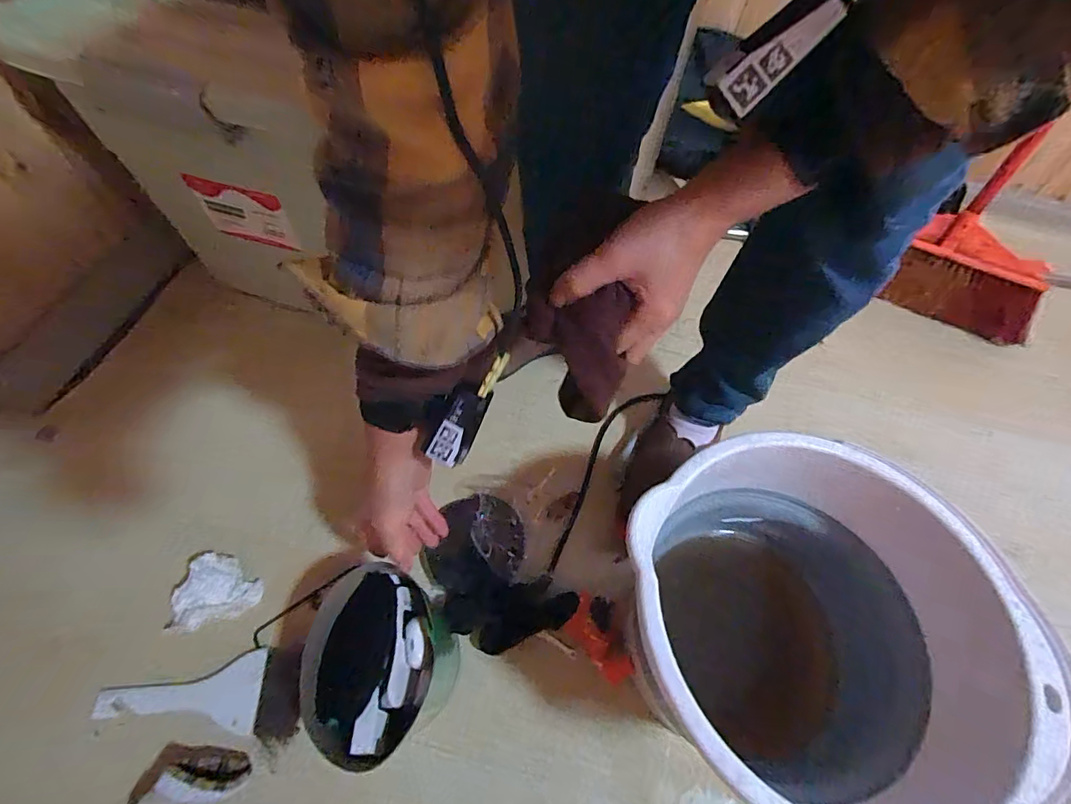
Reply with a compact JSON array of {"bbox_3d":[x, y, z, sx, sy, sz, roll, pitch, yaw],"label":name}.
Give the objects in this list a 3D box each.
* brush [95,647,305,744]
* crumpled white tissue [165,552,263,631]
[{"bbox_3d":[-0.320,0.283,0.452,0.181,0.019,0.078,-1,57,-7],"label":"brush"},{"bbox_3d":[-0.334,0.203,0.490,0.067,0.035,0.078,25,59,10],"label":"crumpled white tissue"}]

